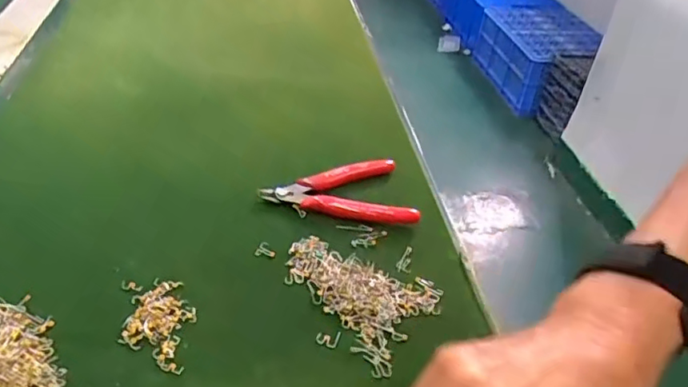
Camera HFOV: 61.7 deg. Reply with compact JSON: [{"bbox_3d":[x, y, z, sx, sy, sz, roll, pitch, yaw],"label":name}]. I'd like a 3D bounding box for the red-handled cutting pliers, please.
[{"bbox_3d":[-0.006,0.000,0.462,0.115,0.009,0.074,-5,38,-15],"label":"red-handled cutting pliers"}]

